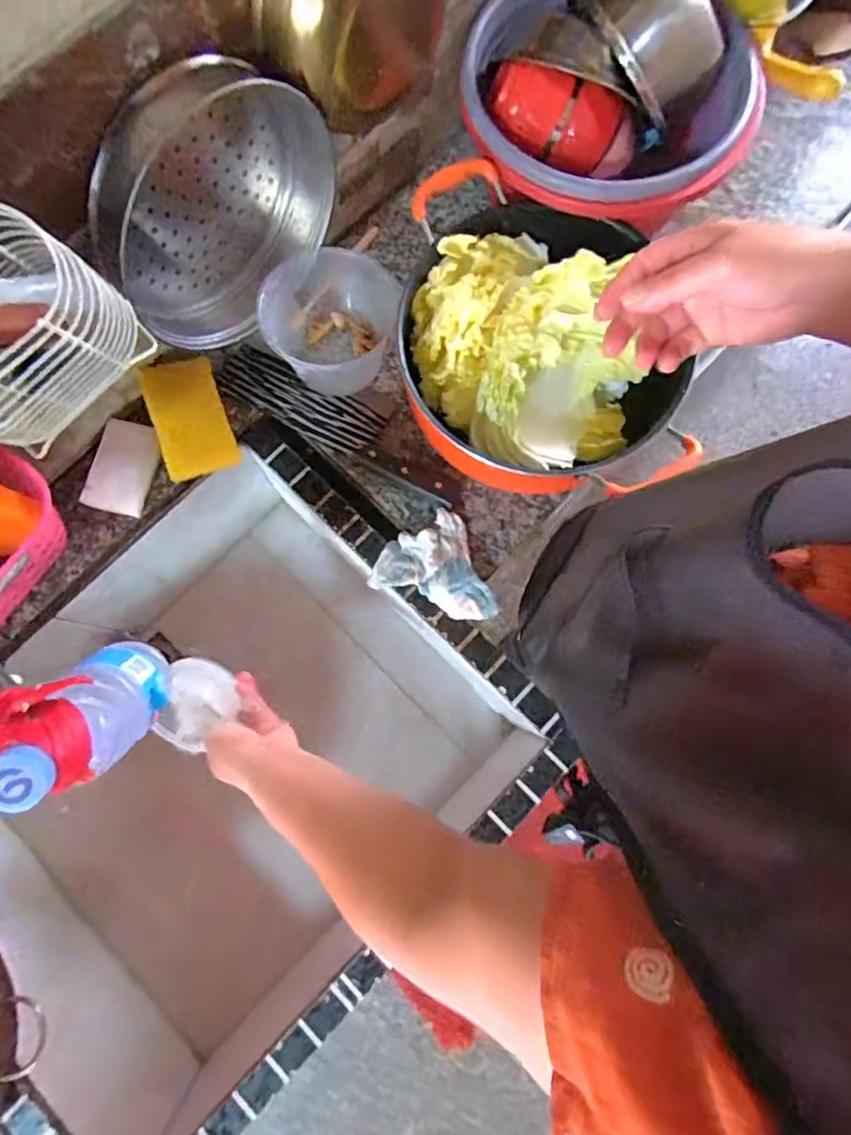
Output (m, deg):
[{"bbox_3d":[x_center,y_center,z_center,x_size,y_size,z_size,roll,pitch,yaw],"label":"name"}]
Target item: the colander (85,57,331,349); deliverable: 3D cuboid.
[{"bbox_3d":[-0.182,-0.323,0.534,0.058,0.216,0.229,39,82,8],"label":"colander"}]

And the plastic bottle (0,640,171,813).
[{"bbox_3d":[-0.226,0.092,0.388,0.058,0.184,0.057,-7,100,0],"label":"plastic bottle"}]

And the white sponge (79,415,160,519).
[{"bbox_3d":[-0.328,-0.109,0.627,0.065,0.026,0.099,19,80,5],"label":"white sponge"}]

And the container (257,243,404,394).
[{"bbox_3d":[-0.103,-0.274,0.637,0.105,0.096,0.127,29,81,6],"label":"container"}]

